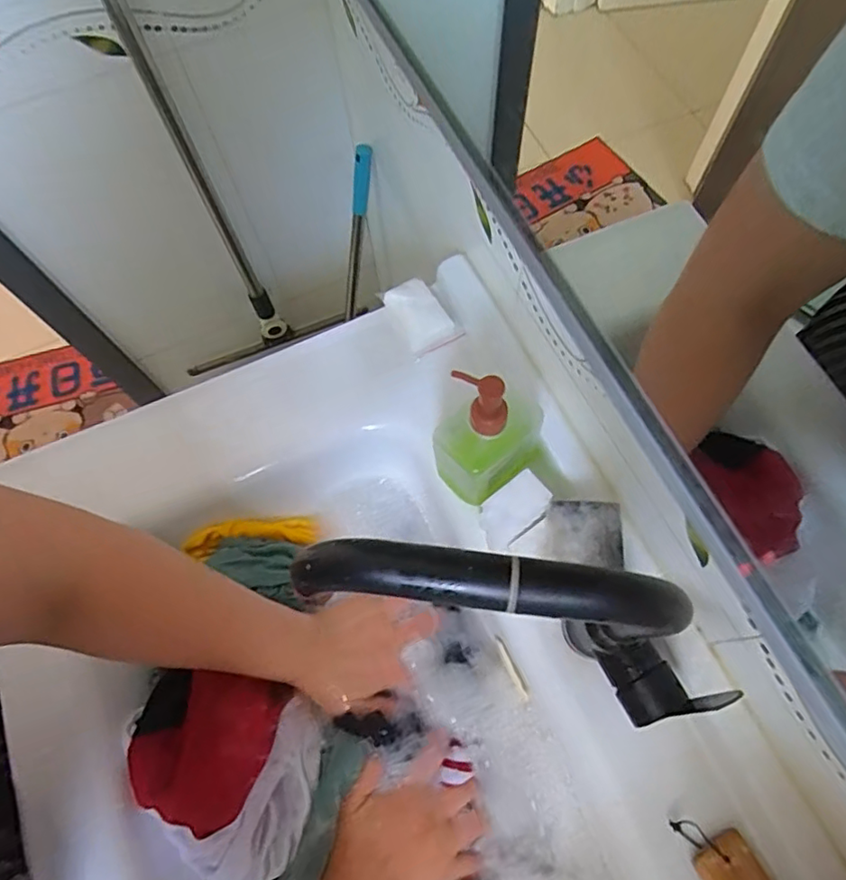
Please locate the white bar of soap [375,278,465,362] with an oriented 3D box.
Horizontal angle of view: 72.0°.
[{"bbox_3d":[-0.003,-0.120,0.554,0.050,0.021,0.073,-29,69,-9],"label":"white bar of soap"}]

